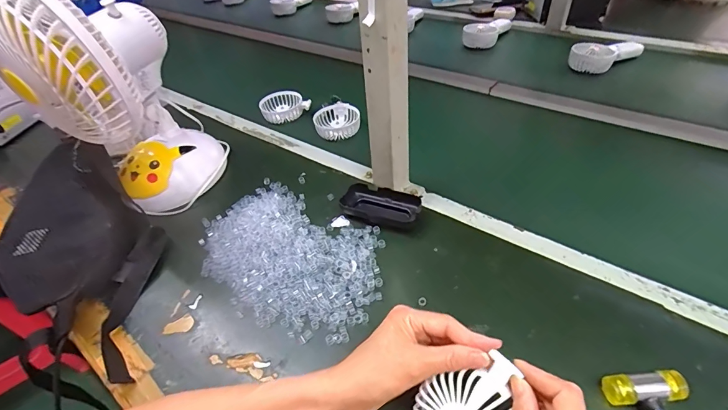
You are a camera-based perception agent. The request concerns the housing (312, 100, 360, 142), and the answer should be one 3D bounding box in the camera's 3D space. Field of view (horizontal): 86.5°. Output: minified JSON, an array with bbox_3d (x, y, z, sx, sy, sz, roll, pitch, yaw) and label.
[{"bbox_3d":[-0.052,-0.166,0.764,0.087,0.032,0.084,-6,43,1],"label":"housing"}]

